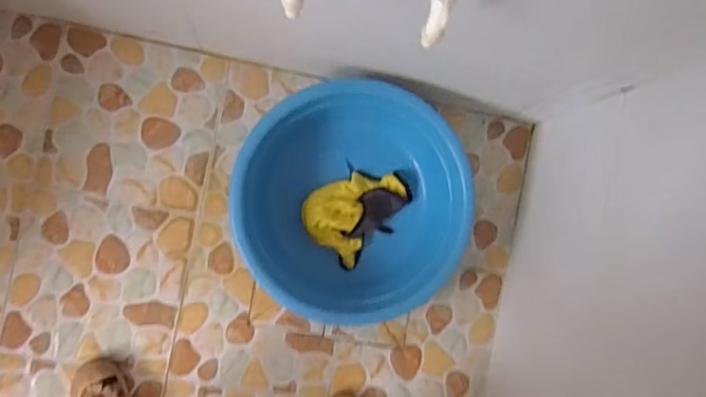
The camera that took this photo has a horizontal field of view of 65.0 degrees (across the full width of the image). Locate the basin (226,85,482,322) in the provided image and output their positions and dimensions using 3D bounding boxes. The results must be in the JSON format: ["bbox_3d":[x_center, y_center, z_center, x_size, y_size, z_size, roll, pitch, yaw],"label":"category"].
[{"bbox_3d":[-0.011,0.026,0.984,0.389,0.140,0.378,0,89,-6],"label":"basin"}]

